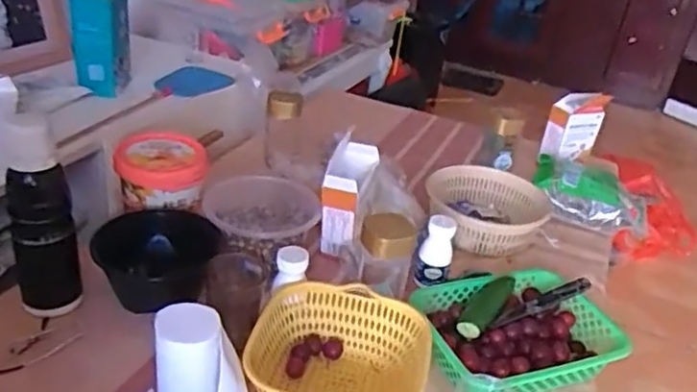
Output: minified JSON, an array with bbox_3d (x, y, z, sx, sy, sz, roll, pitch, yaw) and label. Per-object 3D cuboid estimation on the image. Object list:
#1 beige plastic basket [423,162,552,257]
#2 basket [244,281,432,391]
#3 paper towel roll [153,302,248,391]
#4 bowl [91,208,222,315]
[{"bbox_3d":[0.251,0.024,1.105,0.204,0.070,0.204,5,29,-3],"label":"beige plastic basket"},{"bbox_3d":[-0.013,0.198,0.733,0.202,0.079,0.203,11,29,7],"label":"basket"},{"bbox_3d":[-0.152,0.189,0.650,0.090,0.123,0.090,-4,31,-20],"label":"paper towel roll"},{"bbox_3d":[-0.254,0.077,0.860,0.137,0.080,0.167,9,29,3],"label":"bowl"}]

